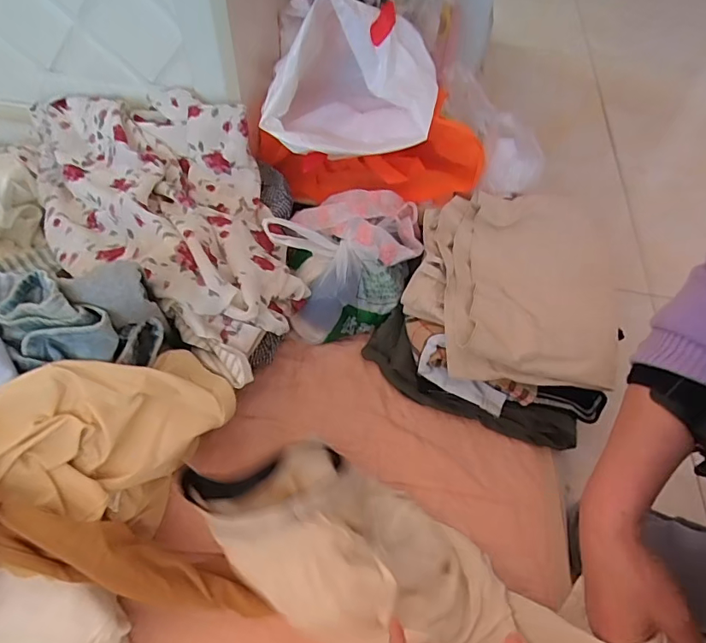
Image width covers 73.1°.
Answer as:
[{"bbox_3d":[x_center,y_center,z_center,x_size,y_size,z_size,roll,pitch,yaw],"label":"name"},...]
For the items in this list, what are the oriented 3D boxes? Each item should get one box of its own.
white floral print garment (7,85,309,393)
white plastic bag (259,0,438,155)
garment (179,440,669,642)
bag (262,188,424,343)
[{"bbox_3d":[-0.235,-0.155,0.600,0.274,0.089,0.519,-26,59,-20],"label":"white floral print garment"},{"bbox_3d":[-0.001,-0.327,0.651,0.225,0.180,0.211,8,54,3],"label":"white plastic bag"},{"bbox_3d":[0.043,0.214,0.411,0.399,0.125,0.133,23,56,9],"label":"garment"},{"bbox_3d":[-0.006,-0.079,0.639,0.201,0.120,0.181,-2,54,-4],"label":"bag"}]

